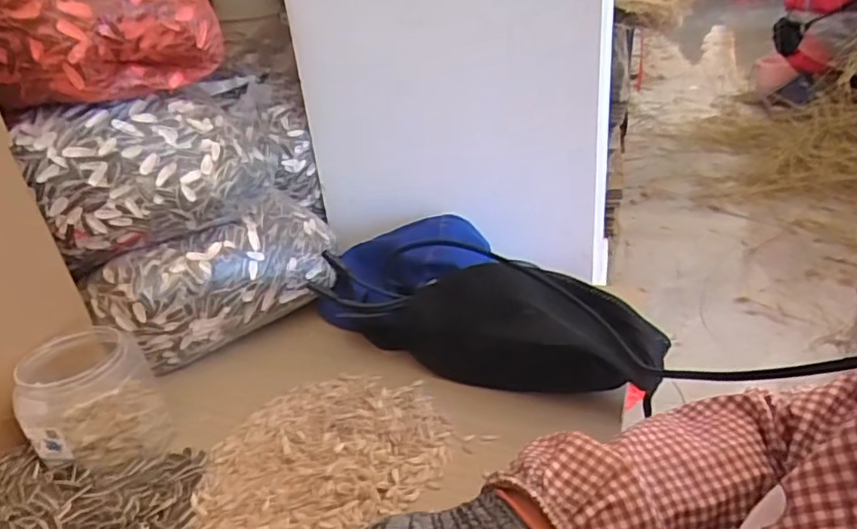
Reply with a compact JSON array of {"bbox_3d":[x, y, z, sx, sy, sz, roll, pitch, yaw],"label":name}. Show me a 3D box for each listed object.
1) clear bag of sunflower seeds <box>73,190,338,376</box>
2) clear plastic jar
[{"bbox_3d":[-0.223,0.012,0.658,0.260,0.119,0.087,-23,33,-27],"label":"clear bag of sunflower seeds"},{"bbox_3d":[-0.301,0.122,0.537,0.102,0.092,0.110,-18,31,-21],"label":"clear plastic jar"}]

